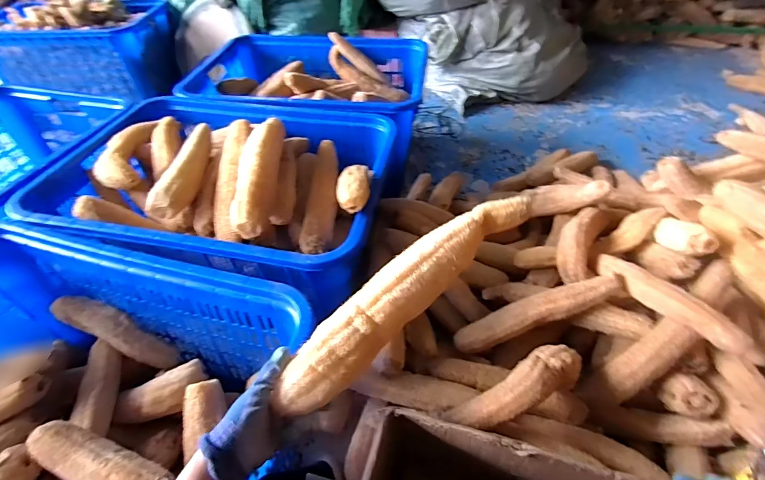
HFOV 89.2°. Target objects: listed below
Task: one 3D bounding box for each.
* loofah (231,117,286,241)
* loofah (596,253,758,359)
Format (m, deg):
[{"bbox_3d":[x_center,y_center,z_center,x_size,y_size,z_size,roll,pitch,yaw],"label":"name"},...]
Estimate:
[{"bbox_3d":[-0.266,-0.149,0.850,0.076,0.095,0.344,-4,45,-1],"label":"loofah"},{"bbox_3d":[0.549,0.108,0.769,0.053,0.053,0.332,-13,28,-10],"label":"loofah"}]

